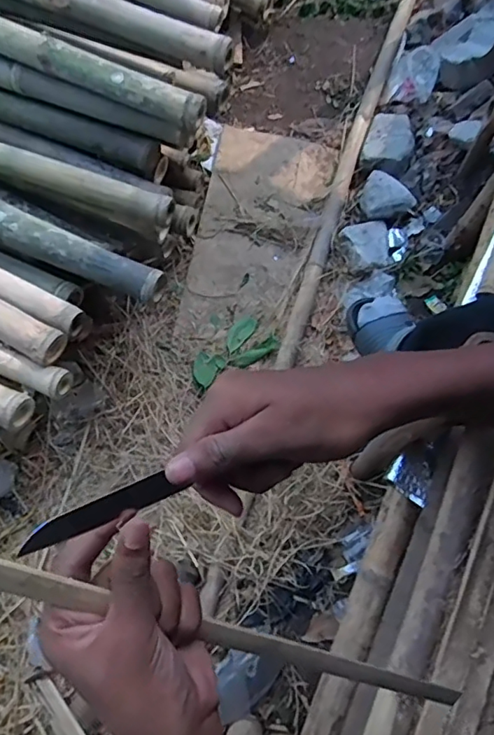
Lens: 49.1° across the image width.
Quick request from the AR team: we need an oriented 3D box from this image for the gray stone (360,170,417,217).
[{"bbox_3d":[0.397,-0.484,1.556,0.153,0.049,0.126,34,100,13],"label":"gray stone"}]

